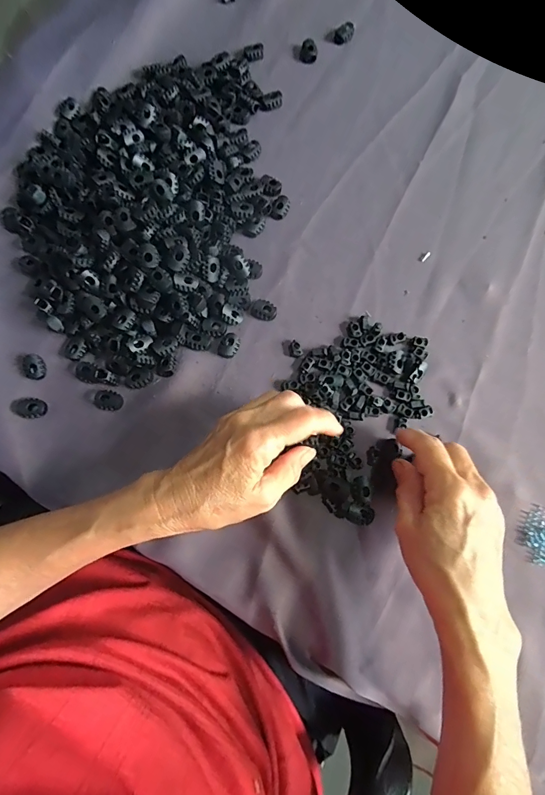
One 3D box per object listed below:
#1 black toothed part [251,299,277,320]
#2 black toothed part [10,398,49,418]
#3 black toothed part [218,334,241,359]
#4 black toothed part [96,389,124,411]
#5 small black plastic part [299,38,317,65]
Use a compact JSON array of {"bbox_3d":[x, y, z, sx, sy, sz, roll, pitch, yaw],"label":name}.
[{"bbox_3d":[-0.008,-0.081,0.357,0.023,0.007,0.017,19,78,4],"label":"black toothed part"},{"bbox_3d":[-0.210,0.009,0.332,0.030,0.007,0.017,4,78,1],"label":"black toothed part"},{"bbox_3d":[-0.039,-0.047,0.349,0.017,0.006,0.023,24,79,5],"label":"black toothed part"},{"bbox_3d":[-0.140,0.002,0.332,0.023,0.006,0.017,13,78,3],"label":"black toothed part"},{"bbox_3d":[0.039,-0.372,0.416,0.018,0.012,0.019,5,78,1],"label":"small black plastic part"}]

